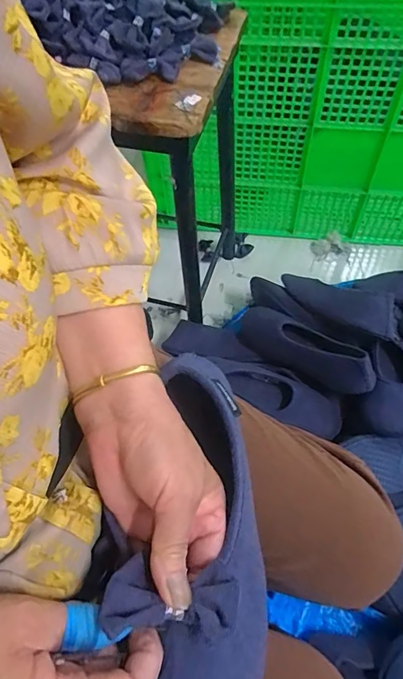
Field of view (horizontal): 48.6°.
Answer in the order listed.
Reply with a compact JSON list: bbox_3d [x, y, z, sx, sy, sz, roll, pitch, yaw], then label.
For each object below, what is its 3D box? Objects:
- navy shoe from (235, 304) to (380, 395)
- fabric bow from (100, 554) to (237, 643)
[{"bbox_3d":[0.174,0.015,0.773,0.256,0.066,0.083,28,63,35],"label":"navy shoe"},{"bbox_3d":[-0.017,0.144,0.245,0.071,0.015,0.039,7,27,6],"label":"fabric bow"}]

